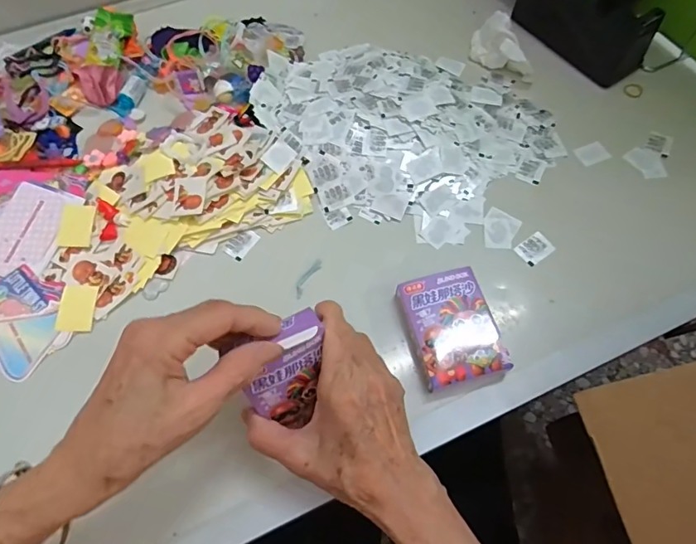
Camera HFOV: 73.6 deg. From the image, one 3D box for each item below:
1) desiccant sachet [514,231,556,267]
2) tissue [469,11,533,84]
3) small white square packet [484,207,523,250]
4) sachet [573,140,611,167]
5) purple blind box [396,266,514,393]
[{"bbox_3d":[0.173,-0.022,0.429,0.033,0.004,0.023,-33,68,-16],"label":"desiccant sachet"},{"bbox_3d":[0.172,-0.251,0.519,0.042,0.039,0.090,-34,68,-16],"label":"tissue"},{"bbox_3d":[0.143,-0.040,0.439,0.032,0.006,0.041,26,66,12],"label":"small white square packet"},{"bbox_3d":[0.249,-0.122,0.474,0.030,0.004,0.025,-23,66,-11],"label":"sachet"},{"bbox_3d":[0.085,0.048,0.380,0.066,0.022,0.096,-14,64,-7],"label":"purple blind box"}]

